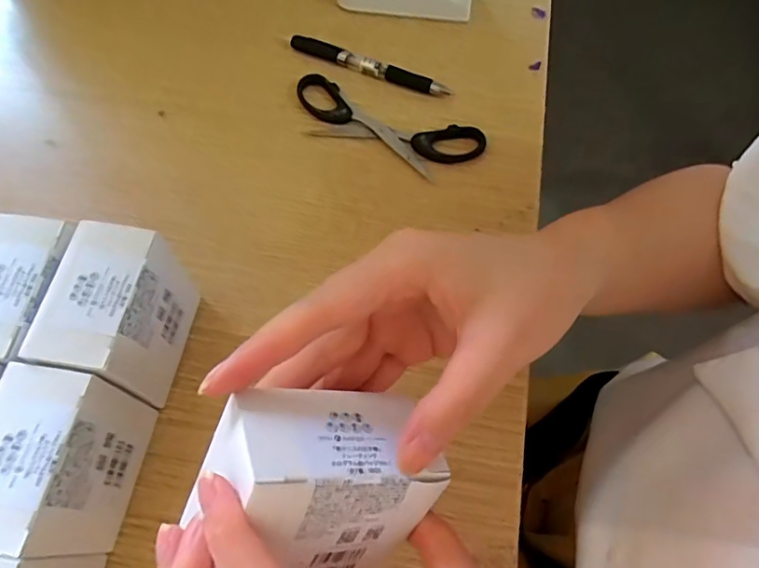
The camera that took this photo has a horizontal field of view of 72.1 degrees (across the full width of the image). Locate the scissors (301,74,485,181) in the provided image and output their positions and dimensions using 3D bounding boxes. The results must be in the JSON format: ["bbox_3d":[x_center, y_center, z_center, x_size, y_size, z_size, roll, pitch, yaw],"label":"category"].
[{"bbox_3d":[0.003,-0.119,0.393,0.149,0.009,0.050,21,66,10],"label":"scissors"}]

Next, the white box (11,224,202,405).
[{"bbox_3d":[-0.137,0.020,0.286,0.046,0.079,0.075,10,65,5],"label":"white box"}]

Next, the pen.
[{"bbox_3d":[-0.008,-0.177,0.419,0.135,0.011,0.014,24,66,11],"label":"pen"}]

